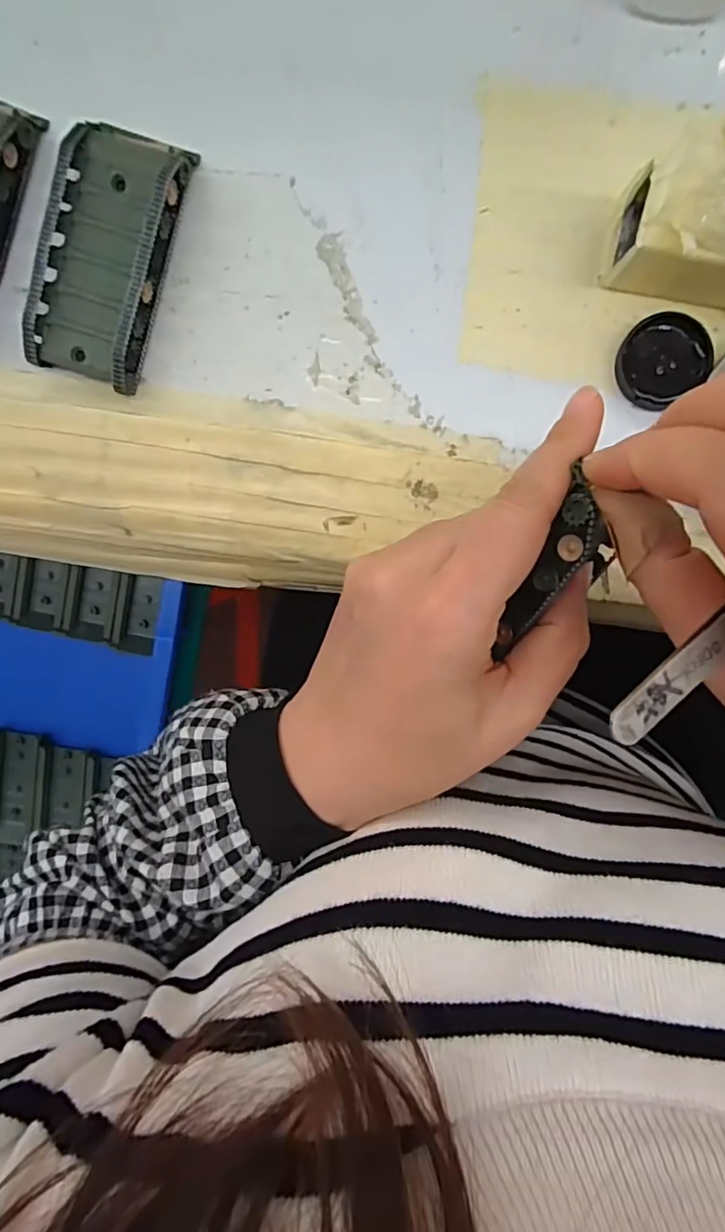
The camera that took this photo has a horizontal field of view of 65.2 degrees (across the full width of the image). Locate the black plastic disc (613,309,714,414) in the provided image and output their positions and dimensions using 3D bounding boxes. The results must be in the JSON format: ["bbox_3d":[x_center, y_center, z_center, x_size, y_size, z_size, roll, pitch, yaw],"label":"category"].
[{"bbox_3d":[0.120,-0.103,0.227,0.034,0.007,0.033,0,95,2],"label":"black plastic disc"}]

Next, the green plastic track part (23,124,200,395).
[{"bbox_3d":[-0.102,-0.143,0.225,0.044,0.019,0.094,18,96,0],"label":"green plastic track part"}]

